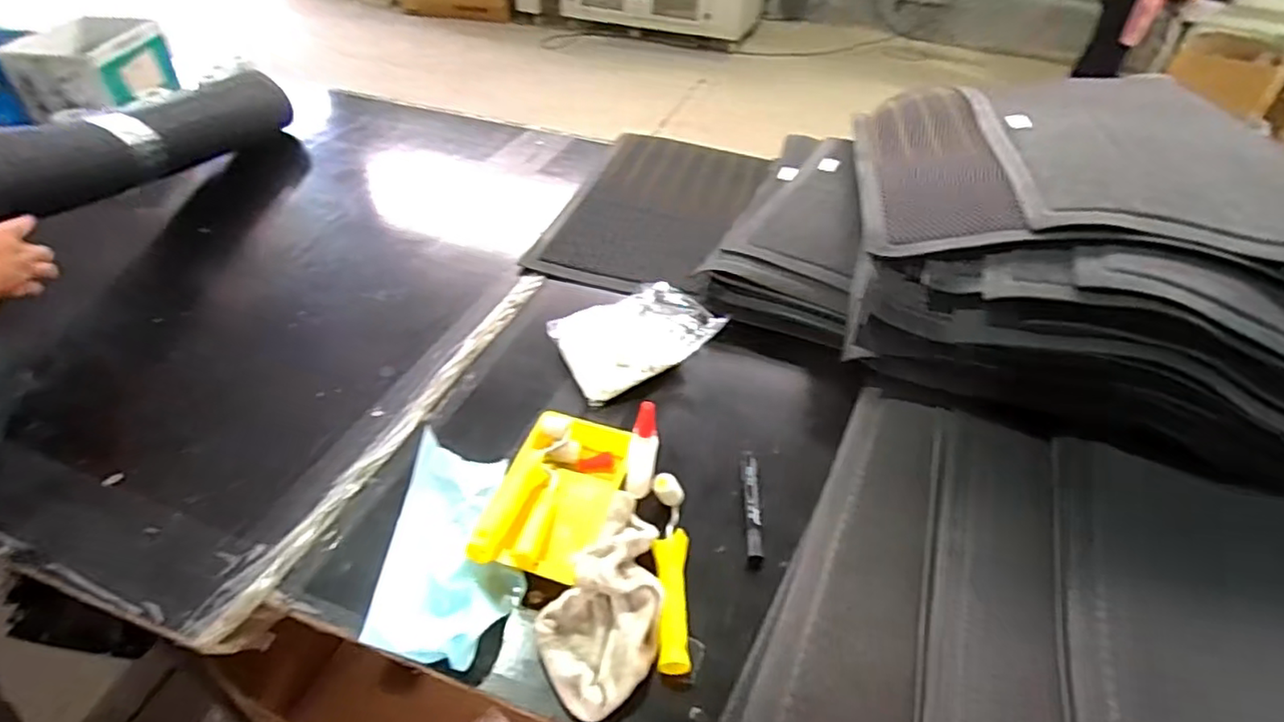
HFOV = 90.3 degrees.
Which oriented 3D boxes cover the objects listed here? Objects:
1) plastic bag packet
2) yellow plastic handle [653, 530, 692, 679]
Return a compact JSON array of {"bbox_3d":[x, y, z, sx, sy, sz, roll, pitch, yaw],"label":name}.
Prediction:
[{"bbox_3d":[-0.003,-0.043,0.882,0.214,0.067,0.162,-15,43,-20],"label":"plastic bag packet"},{"bbox_3d":[0.028,0.228,0.609,0.033,0.029,0.131,3,40,-1],"label":"yellow plastic handle"}]

